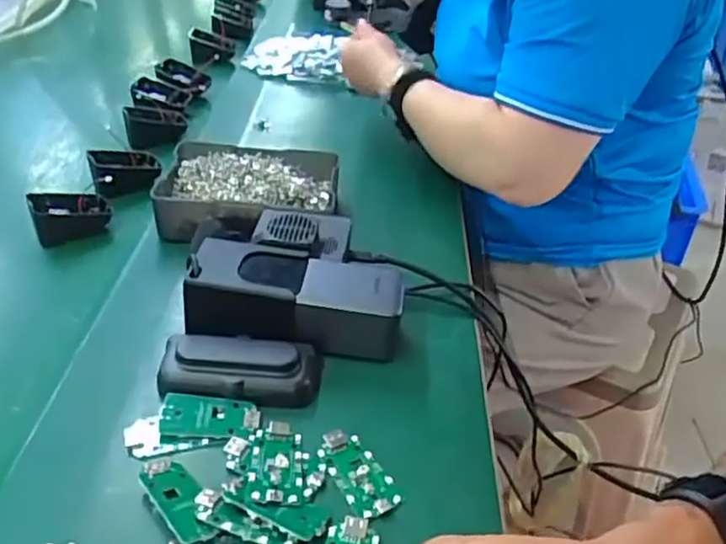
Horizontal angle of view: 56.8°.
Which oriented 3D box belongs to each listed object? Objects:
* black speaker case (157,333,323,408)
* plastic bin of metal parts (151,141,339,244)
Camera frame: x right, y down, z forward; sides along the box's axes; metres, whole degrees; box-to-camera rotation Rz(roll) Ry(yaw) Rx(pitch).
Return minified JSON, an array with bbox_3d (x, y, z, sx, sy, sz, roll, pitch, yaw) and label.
[{"bbox_3d":[-0.085,0.065,0.465,0.107,0.026,0.046,-1,37,-2],"label":"black speaker case"},{"bbox_3d":[-0.104,-0.078,0.630,0.158,0.038,0.127,0,37,0],"label":"plastic bin of metal parts"}]

